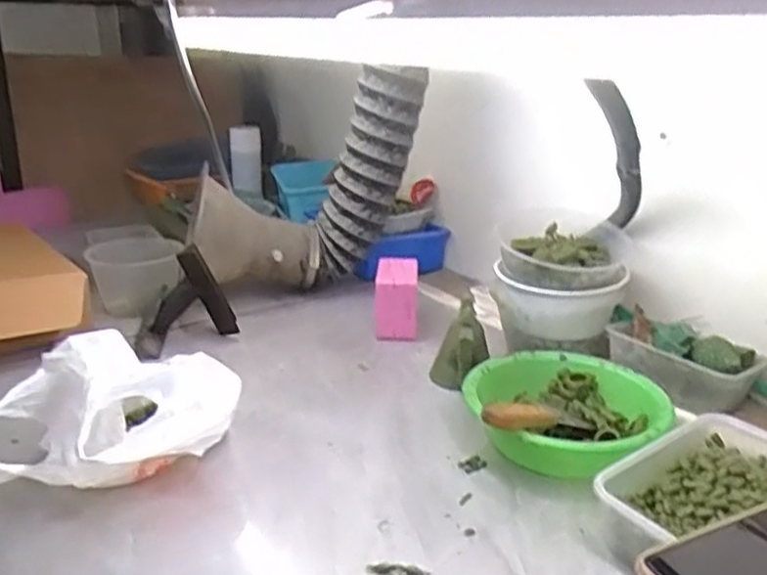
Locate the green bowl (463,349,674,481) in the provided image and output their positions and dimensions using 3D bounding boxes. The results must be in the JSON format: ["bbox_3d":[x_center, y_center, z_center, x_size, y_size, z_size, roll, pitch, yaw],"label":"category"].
[{"bbox_3d":[0.187,0.128,0.762,0.201,0.079,0.203,5,20,14],"label":"green bowl"}]

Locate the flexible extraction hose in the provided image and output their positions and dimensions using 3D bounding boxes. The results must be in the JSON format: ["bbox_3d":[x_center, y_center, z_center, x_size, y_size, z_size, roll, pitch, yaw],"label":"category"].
[{"bbox_3d":[-0.034,-0.157,1.078,0.092,0.341,0.112,28,28,14],"label":"flexible extraction hose"}]

